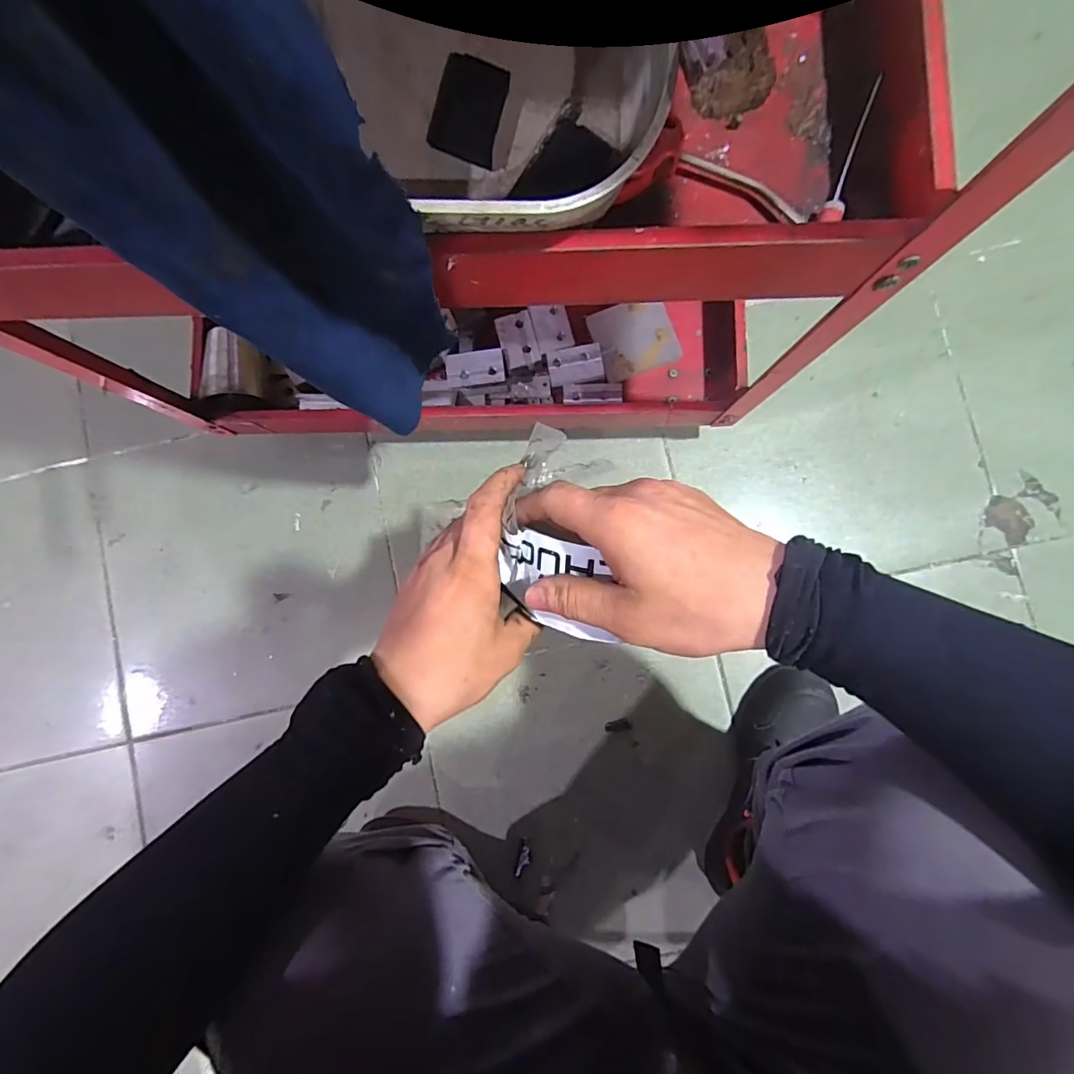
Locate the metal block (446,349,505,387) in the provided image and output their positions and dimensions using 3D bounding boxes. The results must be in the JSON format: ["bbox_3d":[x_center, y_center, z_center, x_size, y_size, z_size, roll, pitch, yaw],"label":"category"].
[{"bbox_3d":[-0.075,-0.208,0.615,0.069,0.017,0.042,-3,86,2],"label":"metal block"}]

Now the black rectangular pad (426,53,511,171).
[{"bbox_3d":[-0.041,-0.259,0.305,0.039,0.004,0.052,16,102,-7],"label":"black rectangular pad"}]

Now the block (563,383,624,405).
[{"bbox_3d":[0.069,-0.174,0.613,0.071,0.014,0.026,1,86,3],"label":"block"}]

